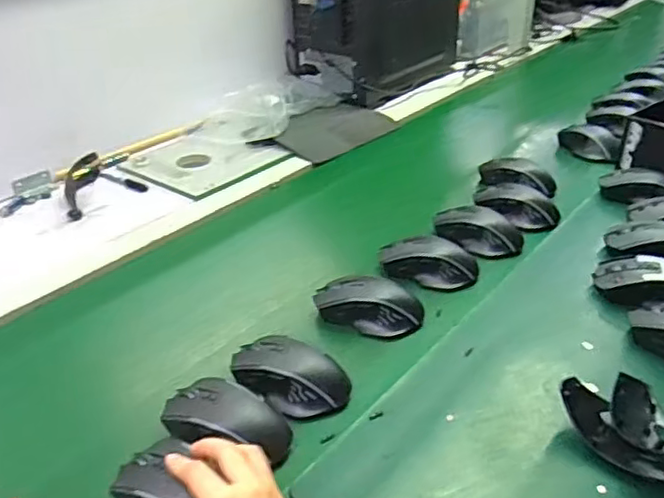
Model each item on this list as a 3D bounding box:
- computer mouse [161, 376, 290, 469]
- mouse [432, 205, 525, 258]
[{"bbox_3d":[-0.093,0.148,0.536,0.115,0.035,0.060,16,37,26],"label":"computer mouse"},{"bbox_3d":[0.184,-0.025,0.805,0.115,0.035,0.063,24,40,34],"label":"mouse"}]

